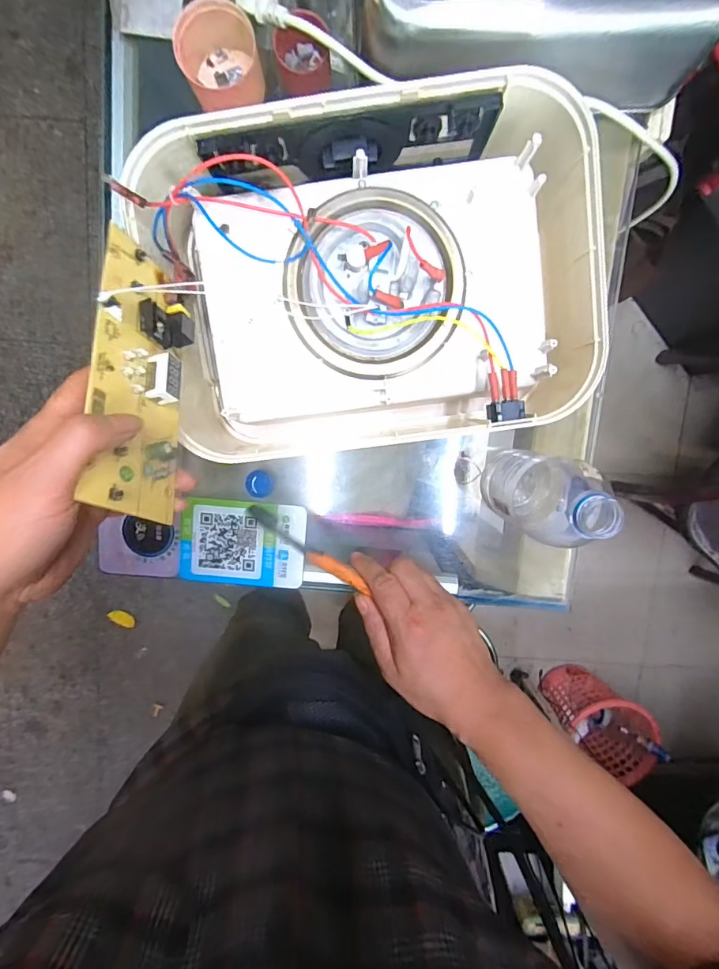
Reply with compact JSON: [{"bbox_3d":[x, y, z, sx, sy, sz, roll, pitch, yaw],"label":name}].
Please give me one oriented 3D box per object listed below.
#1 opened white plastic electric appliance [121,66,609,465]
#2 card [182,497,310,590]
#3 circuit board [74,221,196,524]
[{"bbox_3d":[0.009,-0.159,0.369,0.339,0.102,0.250,-8,99,-1],"label":"opened white plastic electric appliance"},{"bbox_3d":[-0.119,0.061,0.458,0.124,0.006,0.088,5,99,-1],"label":"card"},{"bbox_3d":[-0.140,-0.074,0.297,0.017,0.072,0.190,-10,74,18],"label":"circuit board"}]

